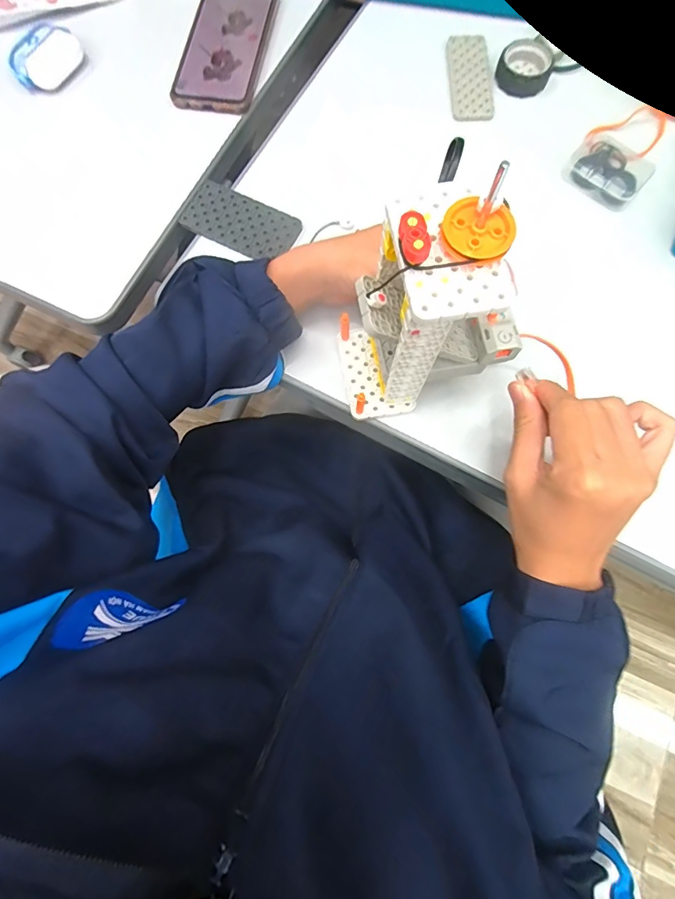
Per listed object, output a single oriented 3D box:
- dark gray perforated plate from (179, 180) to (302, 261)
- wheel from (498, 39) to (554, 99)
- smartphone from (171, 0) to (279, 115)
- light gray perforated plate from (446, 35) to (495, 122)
[{"bbox_3d":[-0.085,-0.198,0.385,0.098,0.005,0.052,26,76,7],"label":"dark gray perforated plate"},{"bbox_3d":[0.174,-0.353,0.408,0.048,0.022,0.038,23,76,6],"label":"wheel"},{"bbox_3d":[-0.106,-0.394,0.426,0.073,0.010,0.160,11,75,3],"label":"smartphone"},{"bbox_3d":[0.126,-0.353,0.417,0.039,0.011,0.094,-2,75,-1],"label":"light gray perforated plate"}]

